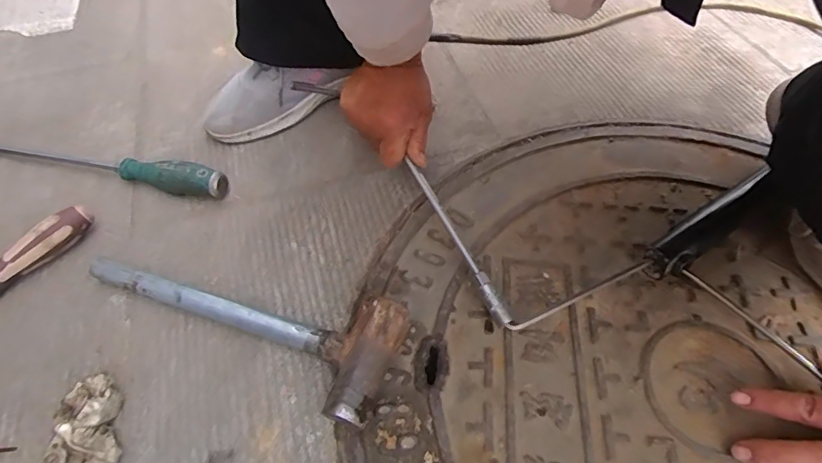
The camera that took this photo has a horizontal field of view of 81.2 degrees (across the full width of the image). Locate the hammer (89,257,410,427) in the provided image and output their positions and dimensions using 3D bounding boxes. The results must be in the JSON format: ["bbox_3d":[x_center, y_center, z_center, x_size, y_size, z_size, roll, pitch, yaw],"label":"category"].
[{"bbox_3d":[-0.143,0.059,0.414,0.280,0.040,0.098,21,58,16],"label":"hammer"}]

